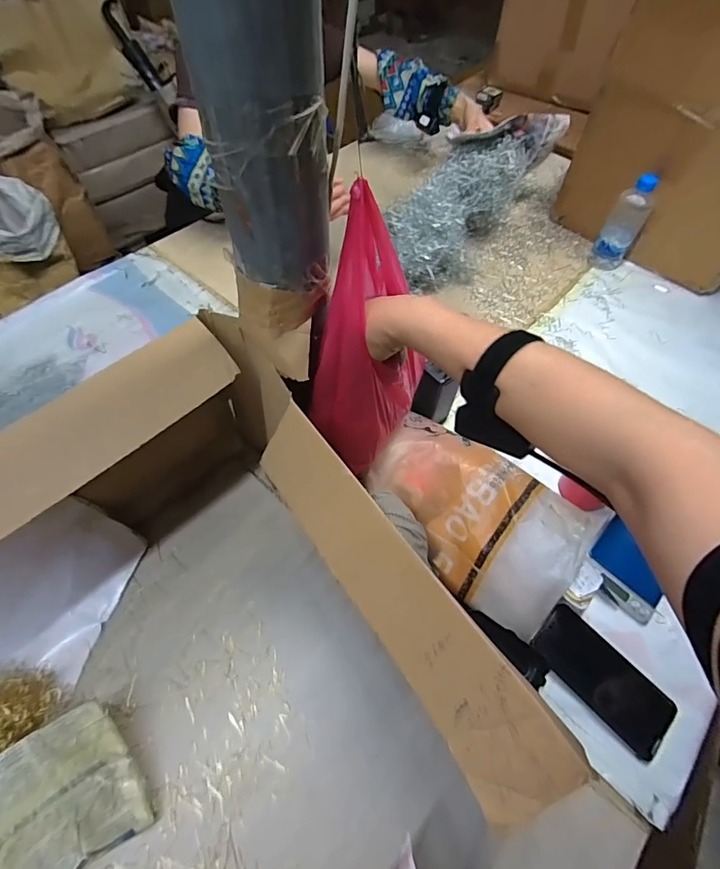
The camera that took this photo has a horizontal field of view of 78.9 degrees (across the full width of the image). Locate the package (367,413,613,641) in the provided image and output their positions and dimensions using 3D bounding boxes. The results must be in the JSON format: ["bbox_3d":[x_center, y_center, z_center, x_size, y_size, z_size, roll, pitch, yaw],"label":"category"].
[{"bbox_3d":[0.147,0.091,0.561,0.279,0.100,0.168,39,64,20],"label":"package"}]

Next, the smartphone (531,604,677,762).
[{"bbox_3d":[0.296,0.295,0.534,0.080,0.010,0.160,-39,67,-23],"label":"smartphone"}]

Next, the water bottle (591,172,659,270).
[{"bbox_3d":[0.549,-0.436,0.903,0.069,0.174,0.059,-5,58,-6],"label":"water bottle"}]

